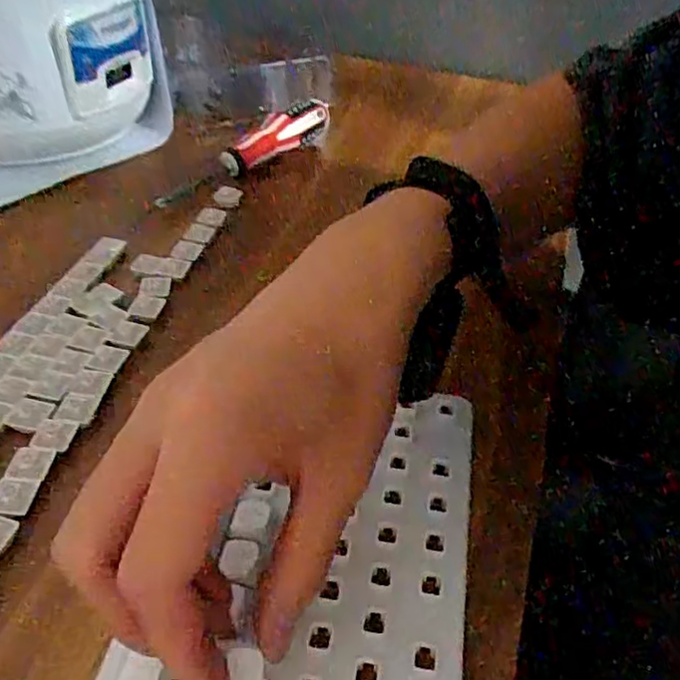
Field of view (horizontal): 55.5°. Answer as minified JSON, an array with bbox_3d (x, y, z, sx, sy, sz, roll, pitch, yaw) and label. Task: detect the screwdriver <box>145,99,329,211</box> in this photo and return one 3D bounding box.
[{"bbox_3d":[-0.076,-0.153,0.525,0.022,0.031,0.196,30,48,26],"label":"screwdriver"}]

